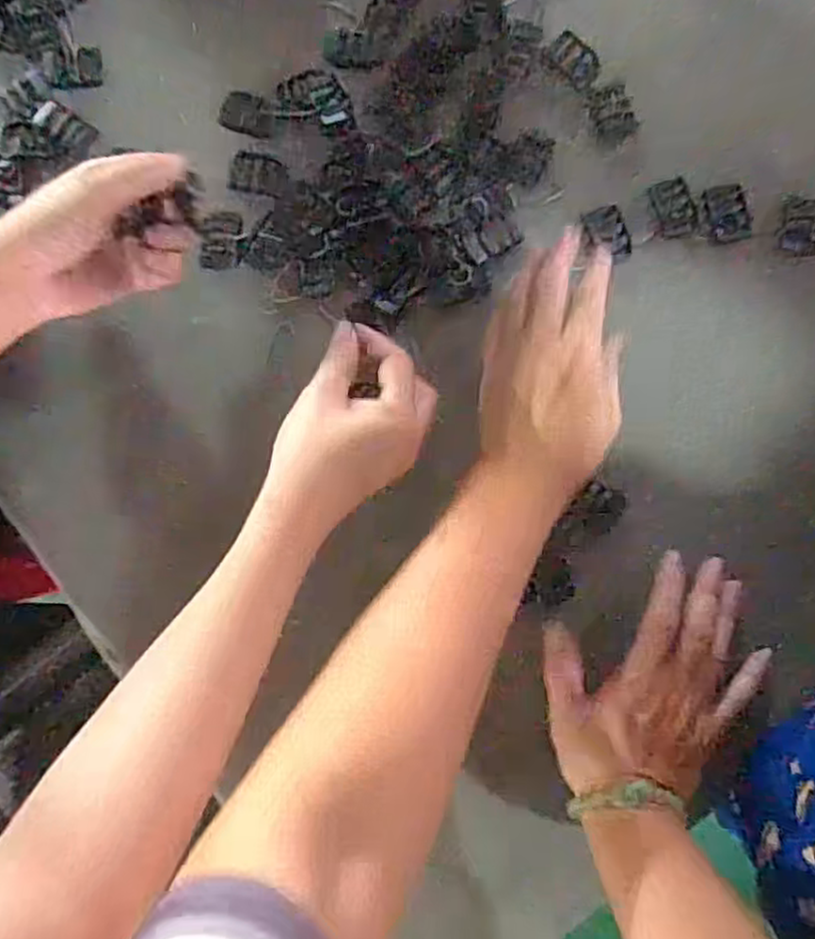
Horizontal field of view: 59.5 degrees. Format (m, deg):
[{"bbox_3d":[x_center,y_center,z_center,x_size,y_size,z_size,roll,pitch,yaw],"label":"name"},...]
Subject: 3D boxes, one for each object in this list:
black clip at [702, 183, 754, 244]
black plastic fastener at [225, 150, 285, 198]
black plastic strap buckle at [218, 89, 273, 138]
[{"bbox_3d":[0.209,-0.168,0.468,0.028,0.004,0.037,-9,85,0],"label":"black clip"},{"bbox_3d":[-0.101,-0.199,0.479,0.038,0.004,0.029,10,85,1],"label":"black plastic fastener"},{"bbox_3d":[-0.107,-0.240,0.482,0.036,0.004,0.027,19,85,2],"label":"black plastic strap buckle"}]

